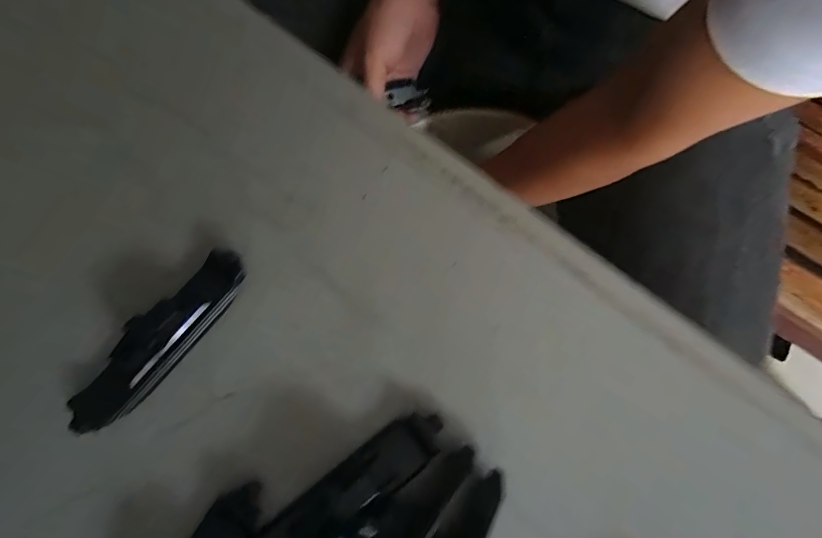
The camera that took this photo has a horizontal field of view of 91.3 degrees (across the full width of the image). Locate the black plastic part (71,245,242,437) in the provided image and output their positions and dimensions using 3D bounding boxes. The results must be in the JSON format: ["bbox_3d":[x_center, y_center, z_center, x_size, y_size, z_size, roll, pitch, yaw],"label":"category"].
[{"bbox_3d":[-0.094,0.027,0.153,0.018,0.016,0.078,39,78,10],"label":"black plastic part"}]

